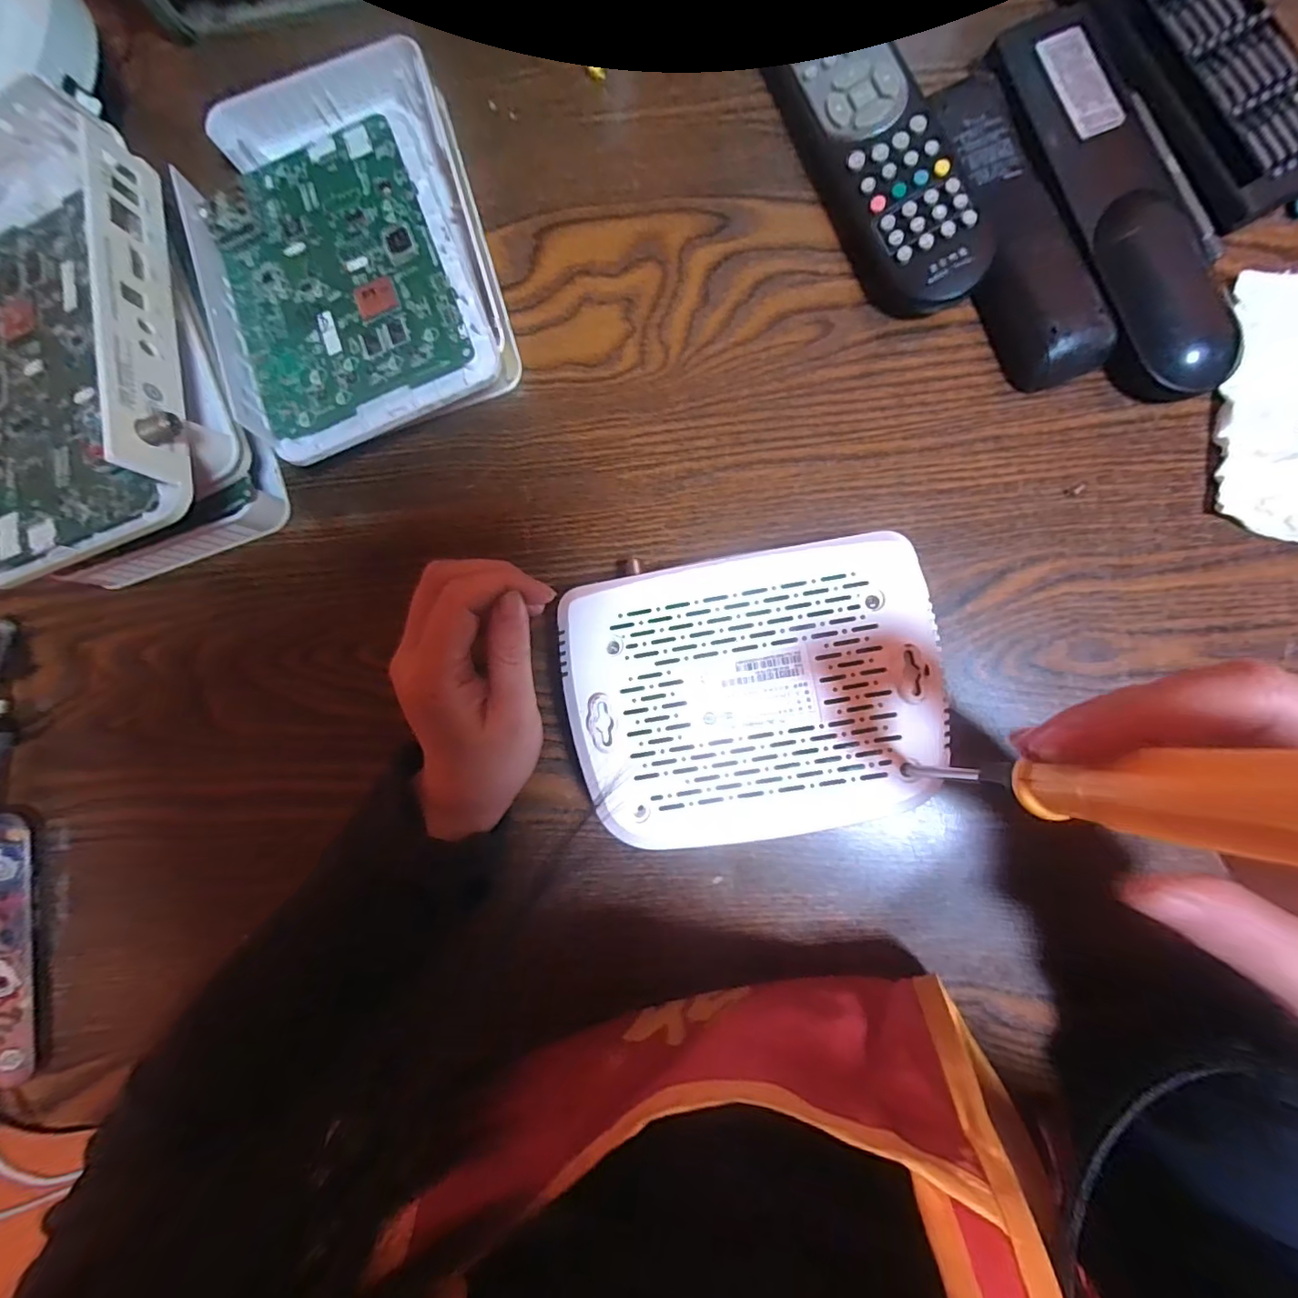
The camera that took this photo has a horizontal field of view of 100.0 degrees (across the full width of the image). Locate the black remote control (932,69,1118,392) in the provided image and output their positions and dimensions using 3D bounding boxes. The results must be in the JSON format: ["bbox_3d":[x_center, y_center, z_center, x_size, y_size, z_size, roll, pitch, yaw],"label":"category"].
[{"bbox_3d":[0.174,-0.197,0.260,0.040,0.020,0.145,-23,87,3],"label":"black remote control"}]

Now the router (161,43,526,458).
[{"bbox_3d":[-0.147,-0.194,0.268,0.125,0.049,0.187,-18,87,4],"label":"router"}]

